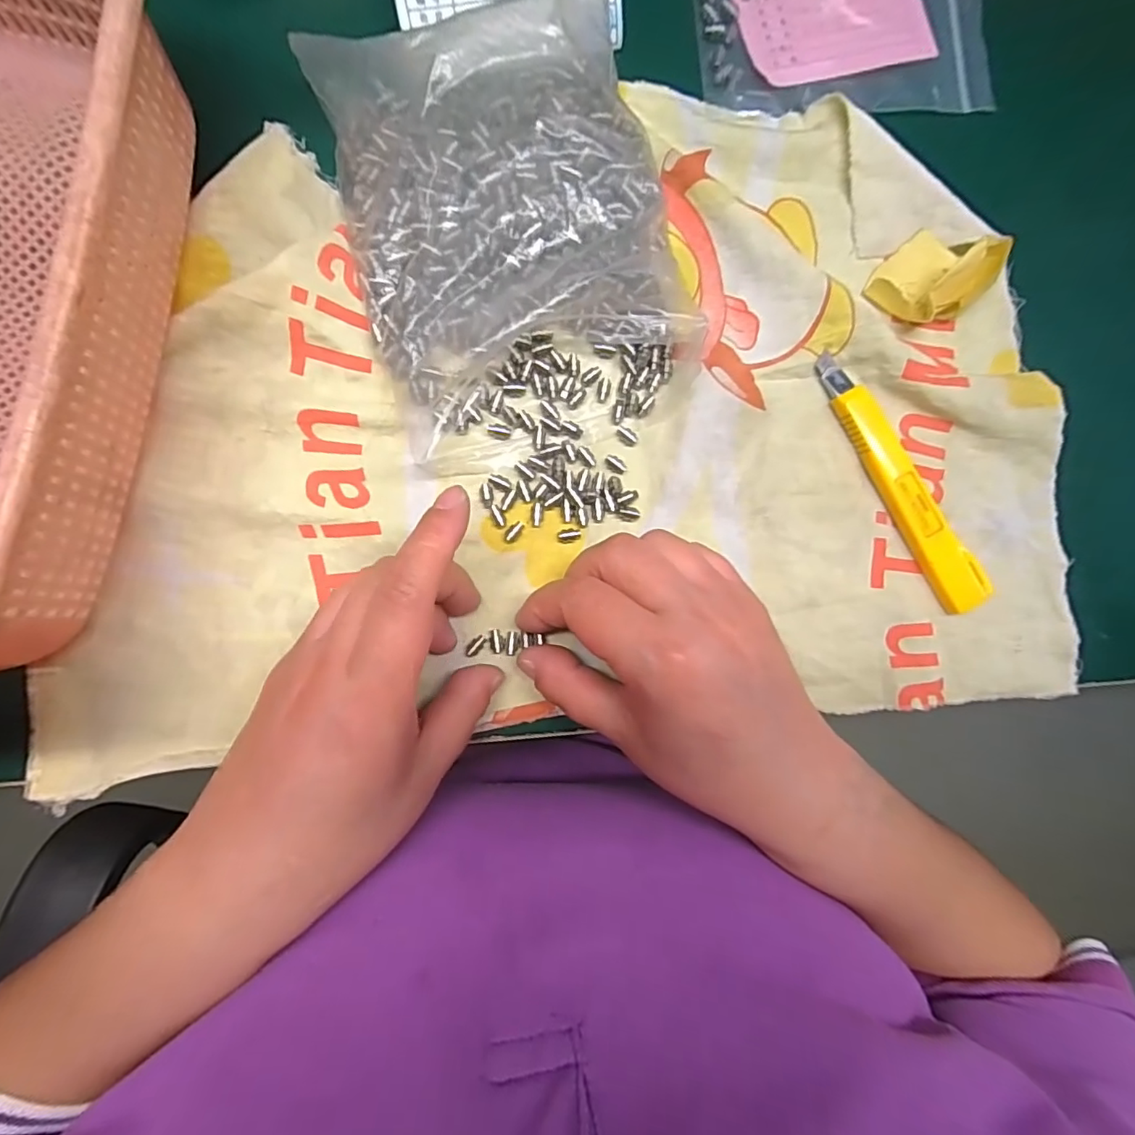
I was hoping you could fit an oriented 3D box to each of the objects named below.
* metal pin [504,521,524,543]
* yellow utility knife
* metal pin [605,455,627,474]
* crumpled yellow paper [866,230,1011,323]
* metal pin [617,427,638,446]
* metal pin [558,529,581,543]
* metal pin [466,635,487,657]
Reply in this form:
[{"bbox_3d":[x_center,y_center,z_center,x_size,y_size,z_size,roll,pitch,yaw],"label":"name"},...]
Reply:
[{"bbox_3d":[-0.023,-0.015,0.241,0.005,0.004,0.011,39,83,-2],"label":"metal pin"},{"bbox_3d":[0.152,-0.039,0.256,0.021,0.011,0.132,-32,90,-7],"label":"yellow utility knife"},{"bbox_3d":[0.022,-0.047,0.248,0.010,0.004,0.005,28,84,-4],"label":"metal pin"},{"bbox_3d":[0.173,-0.136,0.255,0.045,0.025,0.042,-41,91,-7],"label":"crumpled yellow paper"},{"bbox_3d":[0.027,-0.060,0.250,0.010,0.004,0.005,41,83,-2],"label":"metal pin"},{"bbox_3d":[0.001,-0.014,0.243,0.010,0.004,0.006,-17,88,-7],"label":"metal pin"},{"bbox_3d":[-0.039,0.034,0.236,0.005,0.004,0.010,44,83,-2],"label":"metal pin"}]

